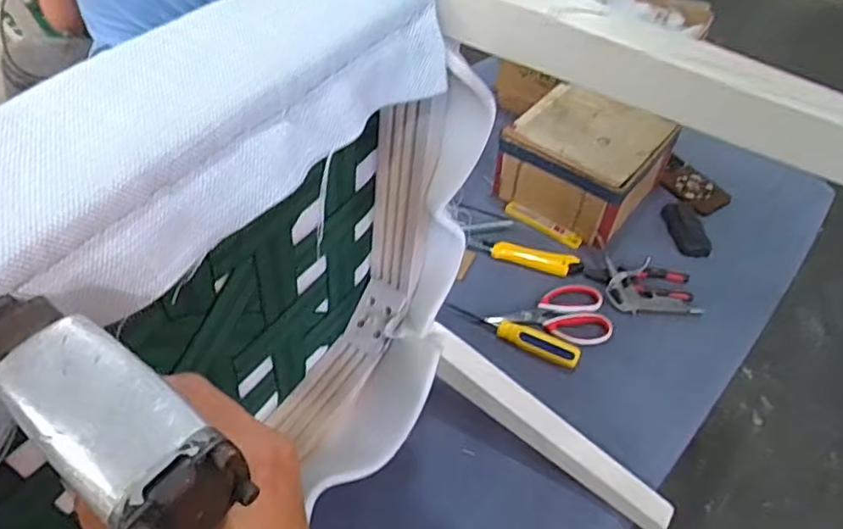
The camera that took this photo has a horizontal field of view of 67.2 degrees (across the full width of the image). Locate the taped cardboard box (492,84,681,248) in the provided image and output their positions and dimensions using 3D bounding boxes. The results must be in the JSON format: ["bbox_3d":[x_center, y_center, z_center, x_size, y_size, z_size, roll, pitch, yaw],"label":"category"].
[{"bbox_3d":[0.267,-0.172,1.045,0.213,0.122,0.214,30,52,22],"label":"taped cardboard box"}]

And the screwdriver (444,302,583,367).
[{"bbox_3d":[0.125,0.089,0.867,0.189,0.024,0.035,26,50,18],"label":"screwdriver"}]

